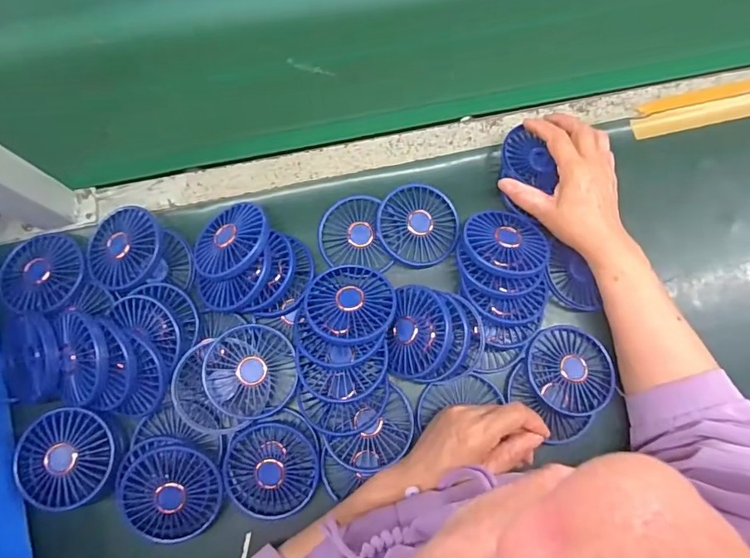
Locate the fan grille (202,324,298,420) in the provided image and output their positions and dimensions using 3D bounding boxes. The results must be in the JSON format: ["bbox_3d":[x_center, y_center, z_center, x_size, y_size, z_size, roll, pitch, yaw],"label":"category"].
[{"bbox_3d":[-0.120,0.089,0.455,0.083,0.027,0.086,-3,77,-1],"label":"fan grille"}]

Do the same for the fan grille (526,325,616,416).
[{"bbox_3d":[0.194,0.089,0.469,0.084,0.018,0.084,14,77,3],"label":"fan grille"}]

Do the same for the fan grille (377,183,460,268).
[{"bbox_3d":[0.046,-0.057,0.496,0.084,0.018,0.084,0,77,0],"label":"fan grille"}]

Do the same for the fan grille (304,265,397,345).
[{"bbox_3d":[-0.025,0.021,0.457,0.086,0.014,0.086,0,57,0],"label":"fan grille"}]

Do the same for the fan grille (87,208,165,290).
[{"bbox_3d":[-0.261,-0.034,0.486,0.081,0.016,0.082,0,77,0],"label":"fan grille"}]

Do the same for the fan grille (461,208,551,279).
[{"bbox_3d":[0.134,-0.039,0.477,0.084,0.011,0.083,22,54,9],"label":"fan grille"}]

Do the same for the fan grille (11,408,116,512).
[{"bbox_3d":[-0.289,0.166,0.438,0.086,0.017,0.085,0,77,0],"label":"fan grille"}]

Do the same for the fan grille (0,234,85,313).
[{"bbox_3d":[-0.337,-0.007,0.476,0.083,0.018,0.078,0,77,0],"label":"fan grille"}]

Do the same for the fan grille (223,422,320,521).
[{"bbox_3d":[-0.098,0.181,0.448,0.085,0.018,0.084,0,77,0],"label":"fan grille"}]

